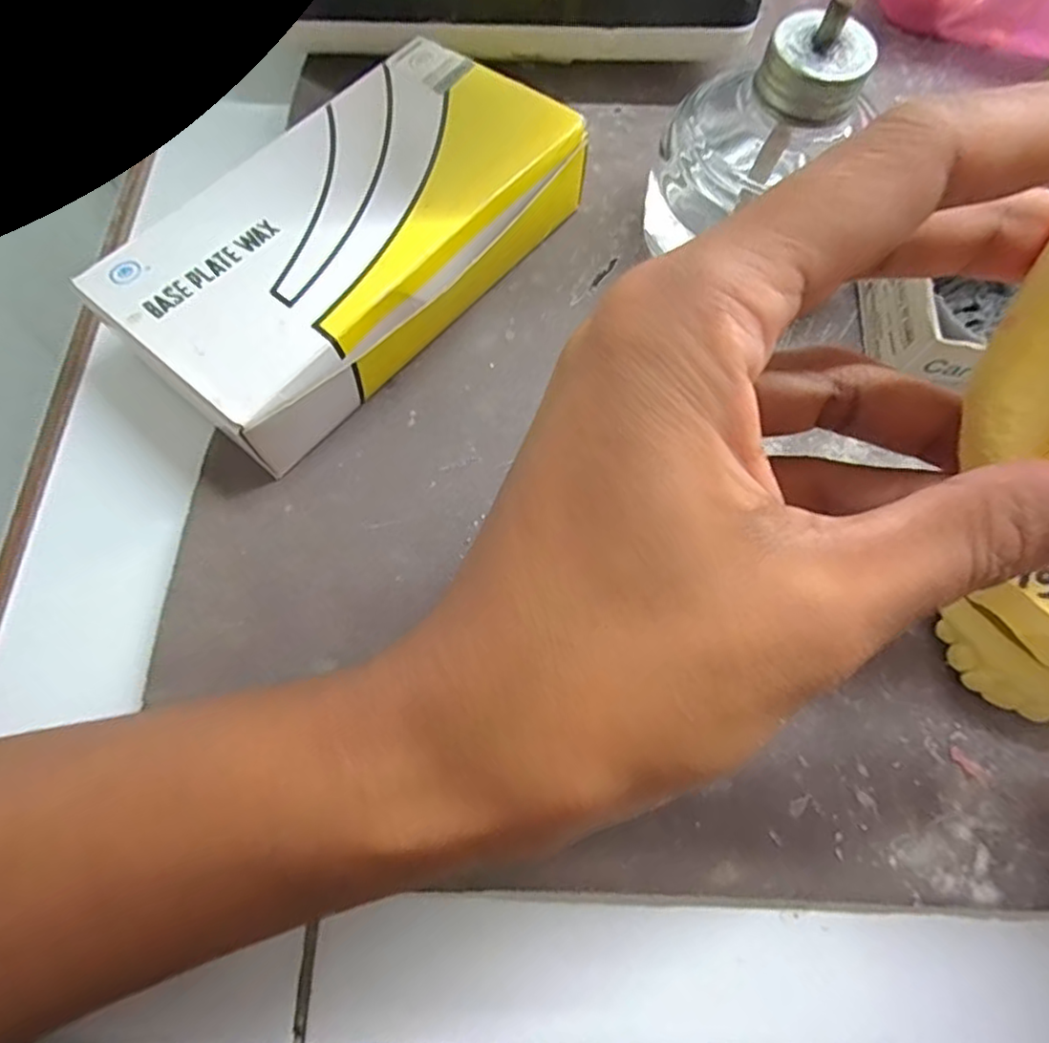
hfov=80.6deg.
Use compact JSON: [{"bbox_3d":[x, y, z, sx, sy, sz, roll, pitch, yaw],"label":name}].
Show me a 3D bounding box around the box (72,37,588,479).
[{"bbox_3d":[-0.053,-0.090,0.205,0.086,0.035,0.148,38,72,12],"label":"box"}]

